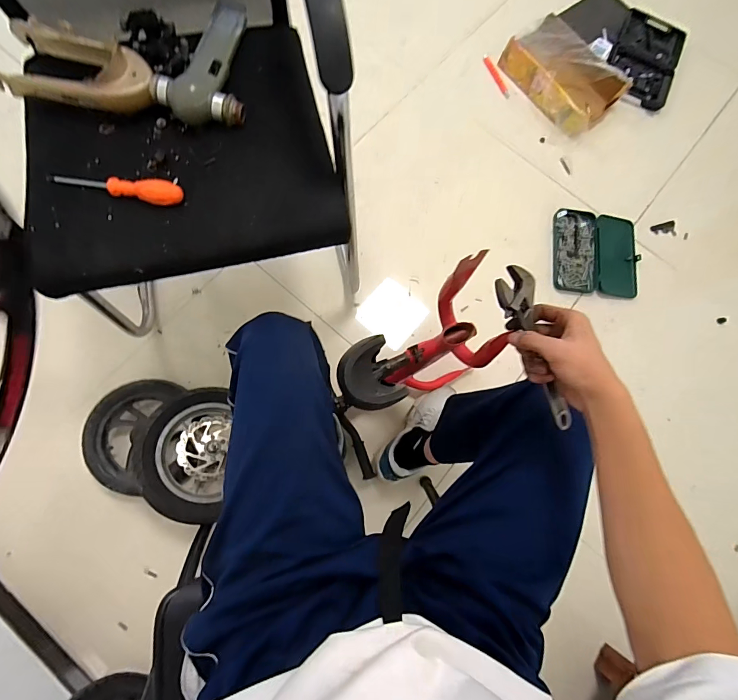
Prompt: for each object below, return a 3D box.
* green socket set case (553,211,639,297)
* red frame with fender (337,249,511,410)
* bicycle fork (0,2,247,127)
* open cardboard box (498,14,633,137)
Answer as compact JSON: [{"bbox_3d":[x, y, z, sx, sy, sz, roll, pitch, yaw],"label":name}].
[{"bbox_3d":[0.651,-0.281,1.116,0.240,0.033,0.241,7,80,-1],"label":"green socket set case"},{"bbox_3d":[0.072,0.004,0.546,0.231,0.207,0.121,-32,81,-11],"label":"red frame with fender"},{"bbox_3d":[-0.380,-0.480,0.610,0.363,0.057,0.230,2,76,-4],"label":"bicycle fork"},{"bbox_3d":[0.595,-0.847,1.191,0.219,0.082,0.359,-32,82,-9],"label":"open cardboard box"}]

